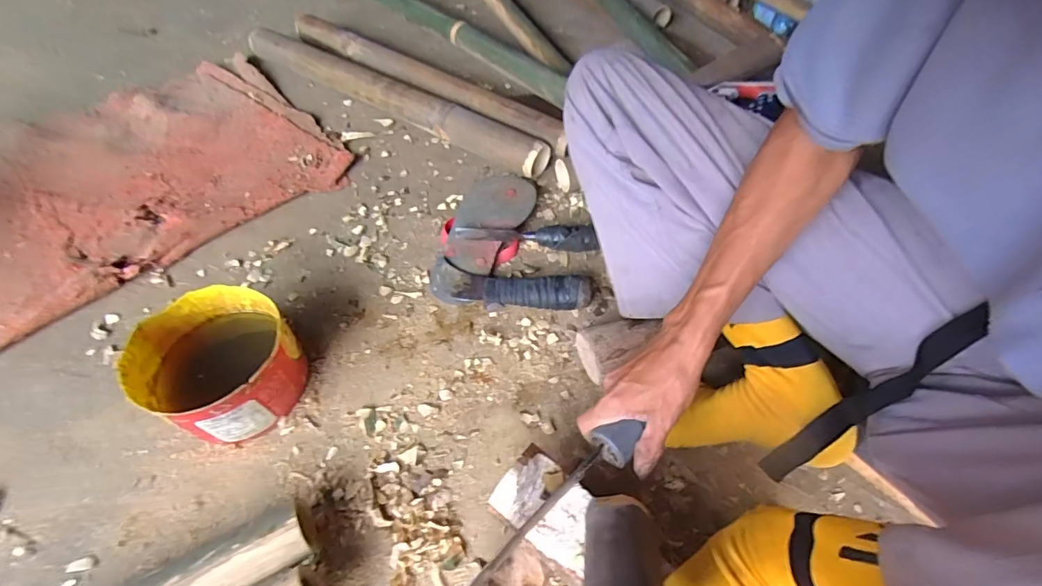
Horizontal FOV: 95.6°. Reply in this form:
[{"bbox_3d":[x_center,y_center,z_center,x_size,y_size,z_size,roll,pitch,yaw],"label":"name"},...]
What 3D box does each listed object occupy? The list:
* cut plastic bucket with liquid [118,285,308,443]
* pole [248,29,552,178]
[{"bbox_3d":[-0.328,0.079,0.522,0.153,0.098,0.145,1,56,-2],"label":"cut plastic bucket with liquid"},{"bbox_3d":[-0.242,-0.356,0.843,0.669,0.069,0.055,30,59,17],"label":"pole"}]

